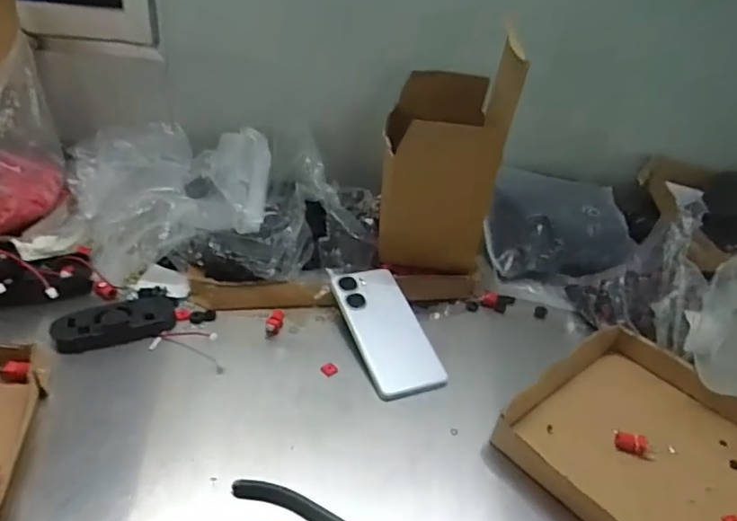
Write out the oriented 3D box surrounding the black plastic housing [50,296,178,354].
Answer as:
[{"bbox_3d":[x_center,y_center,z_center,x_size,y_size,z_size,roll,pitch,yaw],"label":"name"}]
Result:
[{"bbox_3d":[-0.260,0.060,0.552,0.114,0.014,0.066,-10,36,-23],"label":"black plastic housing"}]

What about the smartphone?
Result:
[{"bbox_3d":[0.018,0.070,0.567,0.074,0.009,0.164,-9,45,-18],"label":"smartphone"}]

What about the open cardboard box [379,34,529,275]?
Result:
[{"bbox_3d":[0.082,-0.124,0.644,0.126,0.236,0.148,4,33,-4],"label":"open cardboard box"}]

